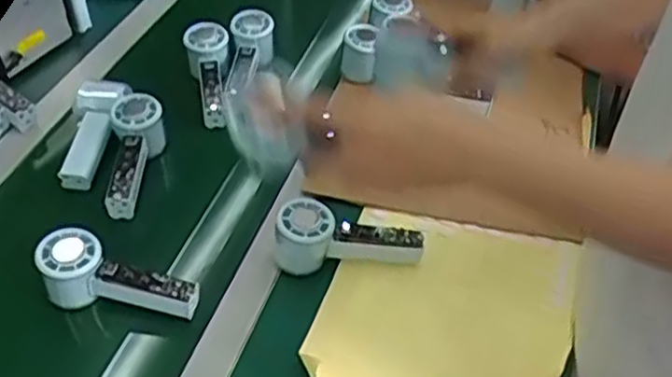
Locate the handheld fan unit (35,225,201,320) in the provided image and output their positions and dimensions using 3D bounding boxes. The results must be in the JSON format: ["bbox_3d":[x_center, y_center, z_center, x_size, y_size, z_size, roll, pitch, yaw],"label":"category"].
[{"bbox_3d":[-0.207,0.087,0.674,0.146,0.056,0.051,16,45,12],"label":"handheld fan unit"}]

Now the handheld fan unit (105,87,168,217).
[{"bbox_3d":[-0.231,-0.036,0.814,0.060,0.054,0.156,4,57,-1],"label":"handheld fan unit"}]

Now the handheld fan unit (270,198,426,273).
[{"bbox_3d":[0.013,0.047,0.724,0.155,0.059,0.049,-2,45,-7],"label":"handheld fan unit"}]

